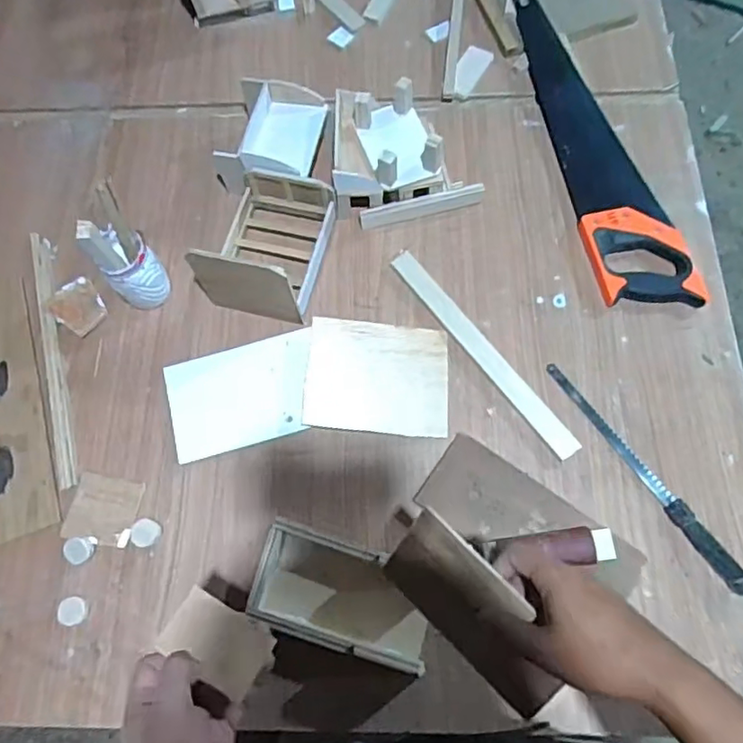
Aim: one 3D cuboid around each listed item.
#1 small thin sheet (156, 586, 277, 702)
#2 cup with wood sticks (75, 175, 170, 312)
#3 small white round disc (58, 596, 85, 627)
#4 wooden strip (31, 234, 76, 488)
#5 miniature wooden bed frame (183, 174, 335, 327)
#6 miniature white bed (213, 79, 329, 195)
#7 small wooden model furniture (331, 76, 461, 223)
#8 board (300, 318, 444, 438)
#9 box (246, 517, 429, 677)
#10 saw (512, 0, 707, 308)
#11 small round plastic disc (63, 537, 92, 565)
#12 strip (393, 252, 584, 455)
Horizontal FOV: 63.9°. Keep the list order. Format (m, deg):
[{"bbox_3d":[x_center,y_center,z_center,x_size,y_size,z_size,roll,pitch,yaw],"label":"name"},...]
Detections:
[{"bbox_3d":[-0.113,0.205,0.448,0.078,0.012,0.054,33,54,-5],"label":"small thin sheet"},{"bbox_3d":[-0.283,-0.134,0.679,0.067,0.184,0.070,-40,73,-11],"label":"cup with wood sticks"},{"bbox_3d":[-0.317,0.254,0.630,0.026,0.006,0.029,-11,70,-1],"label":"small white round disc"},{"bbox_3d":[-0.392,-0.022,0.728,0.025,0.006,0.340,-16,70,-3],"label":"wooden strip"},{"bbox_3d":[-0.126,-0.162,0.723,0.129,0.105,0.183,15,71,8],"label":"miniature wooden bed frame"},{"bbox_3d":[-0.128,-0.301,0.784,0.129,0.077,0.139,12,71,7],"label":"miniature white bed"},{"bbox_3d":[0.022,-0.288,0.769,0.154,0.089,0.144,-9,70,-1],"label":"small wooden model furniture"},{"bbox_3d":[0.007,0.005,0.700,0.164,0.012,0.131,4,76,-2],"label":"board"},{"bbox_3d":[-0.028,0.226,0.606,0.187,0.055,0.104,16,71,8],"label":"box"},{"bbox_3d":[0.303,-0.315,0.801,0.120,0.031,0.516,-9,70,-1],"label":"saw"},{"bbox_3d":[-0.319,0.194,0.647,0.029,0.006,0.026,28,73,12],"label":"small round plastic disc"},{"bbox_3d":[0.131,-0.029,0.716,0.030,0.010,0.316,-35,72,-10],"label":"strip"}]

